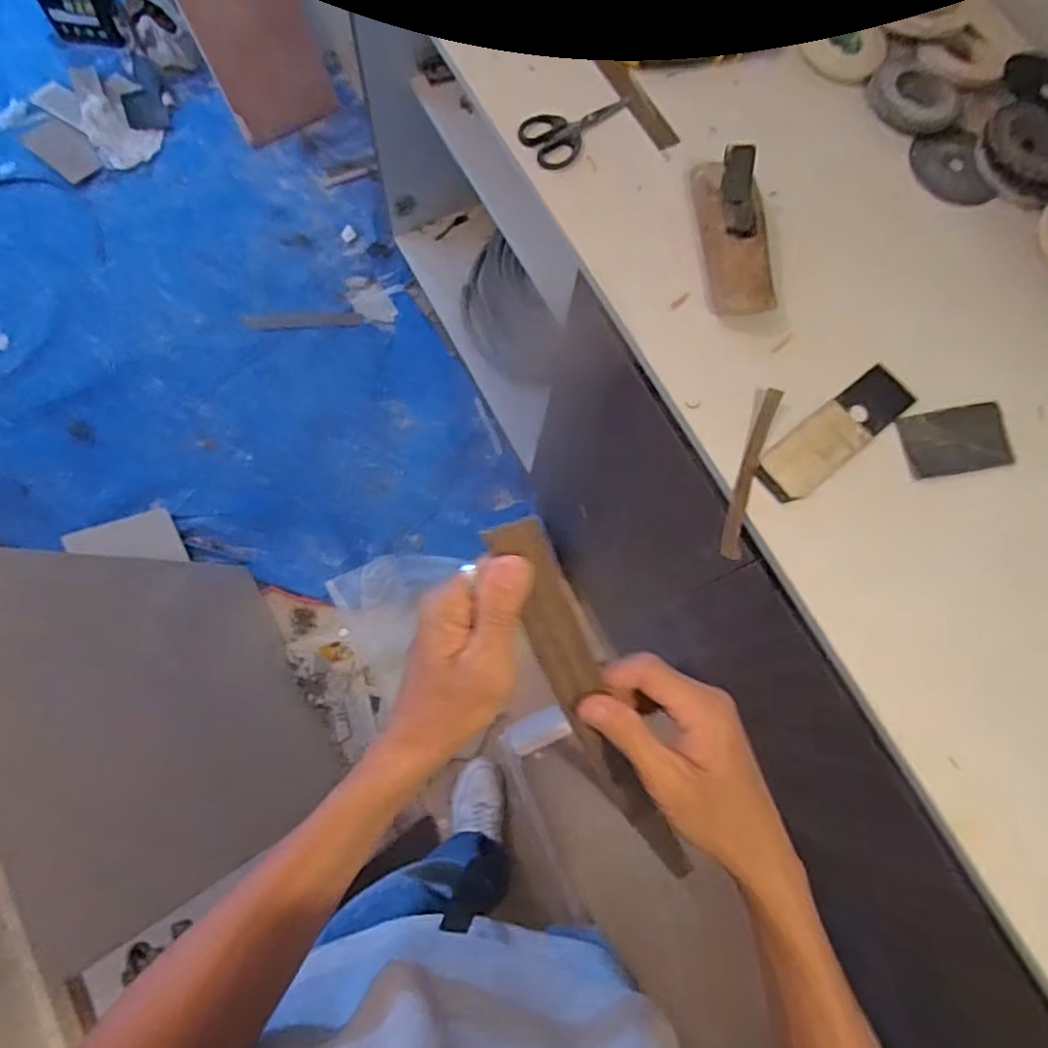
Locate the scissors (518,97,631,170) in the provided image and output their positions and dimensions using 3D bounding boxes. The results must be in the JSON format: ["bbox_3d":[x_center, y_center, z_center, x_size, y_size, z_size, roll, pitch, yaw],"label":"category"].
[{"bbox_3d":[0.050,-0.419,0.672,0.067,0.007,0.123,44,76,8],"label":"scissors"}]

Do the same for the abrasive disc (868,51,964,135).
[{"bbox_3d":[0.425,-0.467,0.707,0.078,0.017,0.103,-34,79,-12],"label":"abrasive disc"}]

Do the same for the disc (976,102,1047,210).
[{"bbox_3d":[0.531,-0.389,0.674,0.105,0.027,0.103,1,74,-4],"label":"disc"}]

